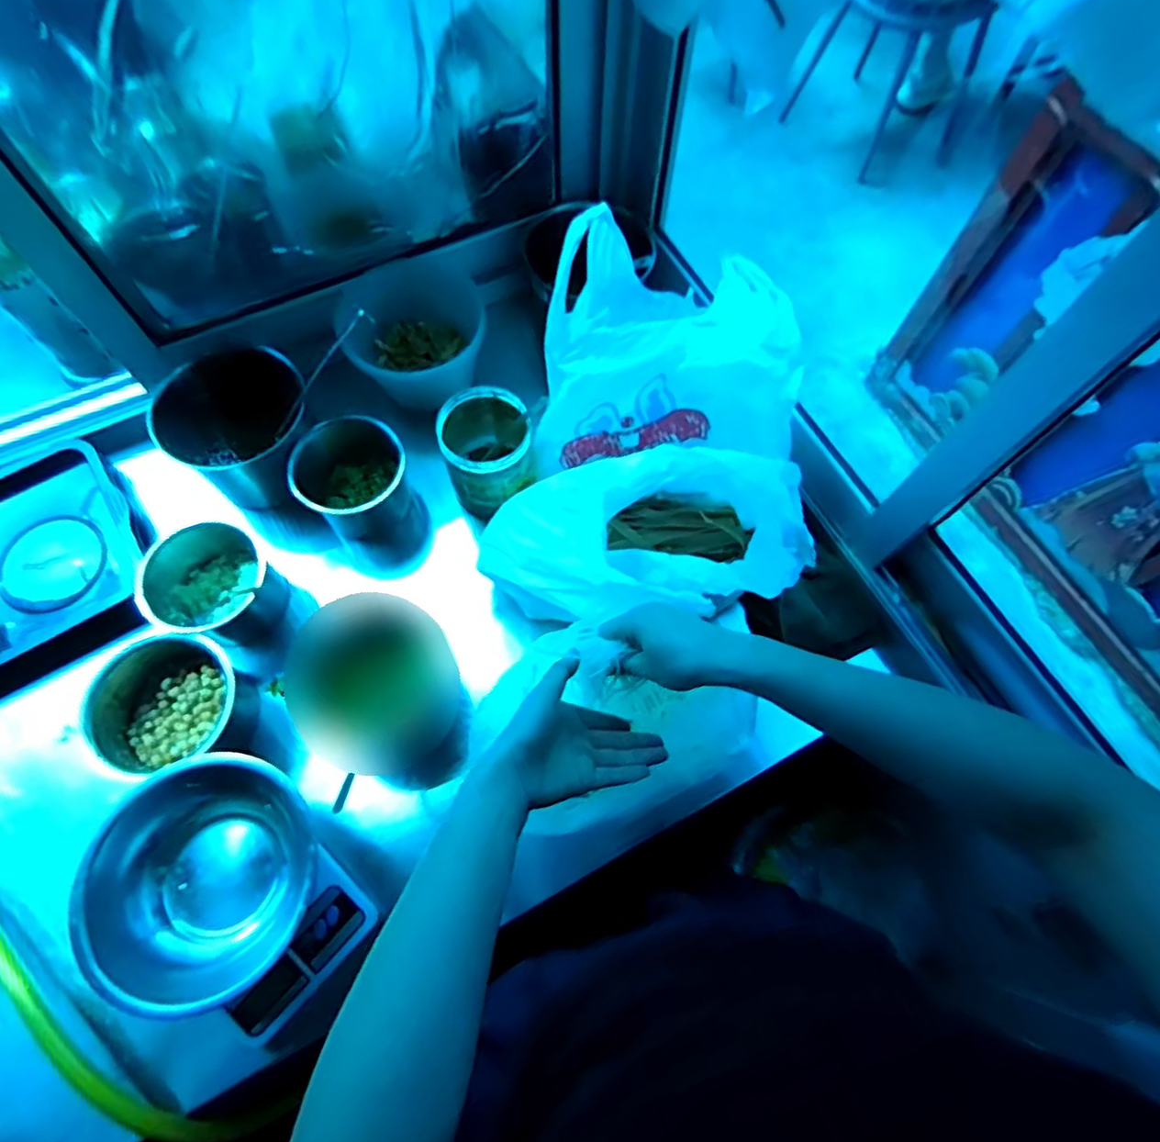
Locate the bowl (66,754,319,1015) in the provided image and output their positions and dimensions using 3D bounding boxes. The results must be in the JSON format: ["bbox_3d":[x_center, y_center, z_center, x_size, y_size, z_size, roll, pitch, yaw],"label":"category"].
[{"bbox_3d":[-0.315,0.260,0.538,0.171,0.067,0.179,1,67,-2],"label":"bowl"}]

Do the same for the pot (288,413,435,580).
[{"bbox_3d":[-0.252,-0.083,0.752,0.119,0.165,0.141,-37,73,-16],"label":"pot"}]

